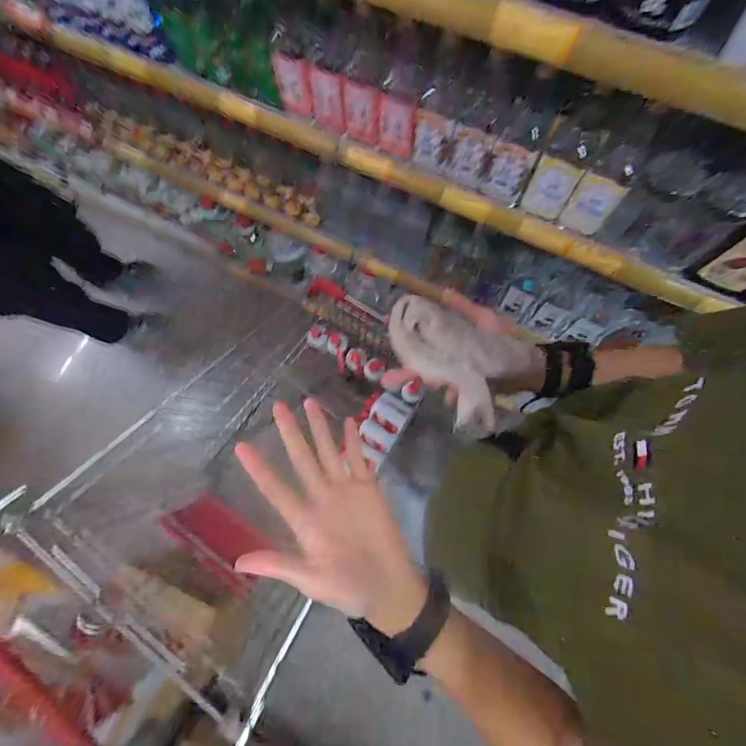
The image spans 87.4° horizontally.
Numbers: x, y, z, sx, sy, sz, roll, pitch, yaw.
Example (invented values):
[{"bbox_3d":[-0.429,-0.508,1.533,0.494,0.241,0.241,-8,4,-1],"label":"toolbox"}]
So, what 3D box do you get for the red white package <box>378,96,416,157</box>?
[{"bbox_3d":[0.039,-0.400,0.652,0.063,0.100,0.018,23,76,9],"label":"red white package"}]

